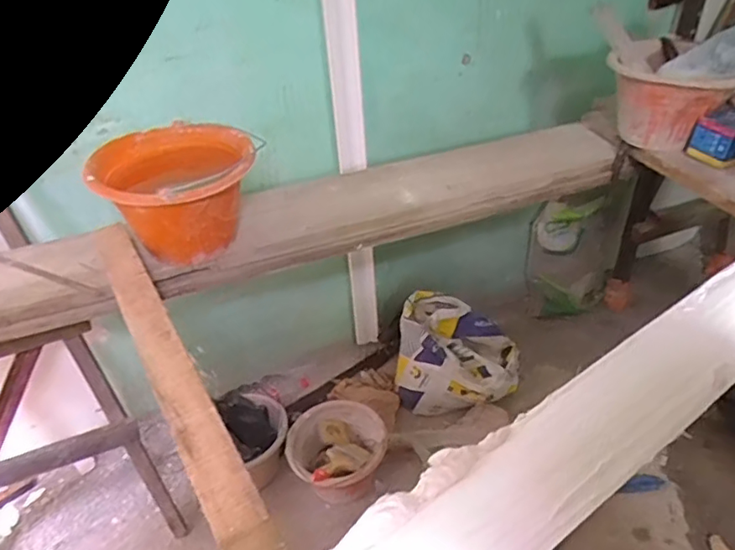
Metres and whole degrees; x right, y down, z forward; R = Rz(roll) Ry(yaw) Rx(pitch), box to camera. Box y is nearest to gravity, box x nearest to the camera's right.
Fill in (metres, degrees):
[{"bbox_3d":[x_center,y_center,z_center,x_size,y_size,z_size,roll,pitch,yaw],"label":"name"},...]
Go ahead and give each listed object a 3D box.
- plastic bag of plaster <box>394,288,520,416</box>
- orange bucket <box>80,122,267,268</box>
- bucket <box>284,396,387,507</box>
[{"bbox_3d":[0.264,0.239,1.654,0.350,0.281,0.233,2,37,8],"label":"plastic bag of plaster"},{"bbox_3d":[-0.312,-0.131,0.955,0.243,0.165,0.245,-3,36,2],"label":"orange bucket"},{"bbox_3d":[-0.077,0.462,1.472,0.248,0.168,0.244,-3,36,2],"label":"bucket"}]

